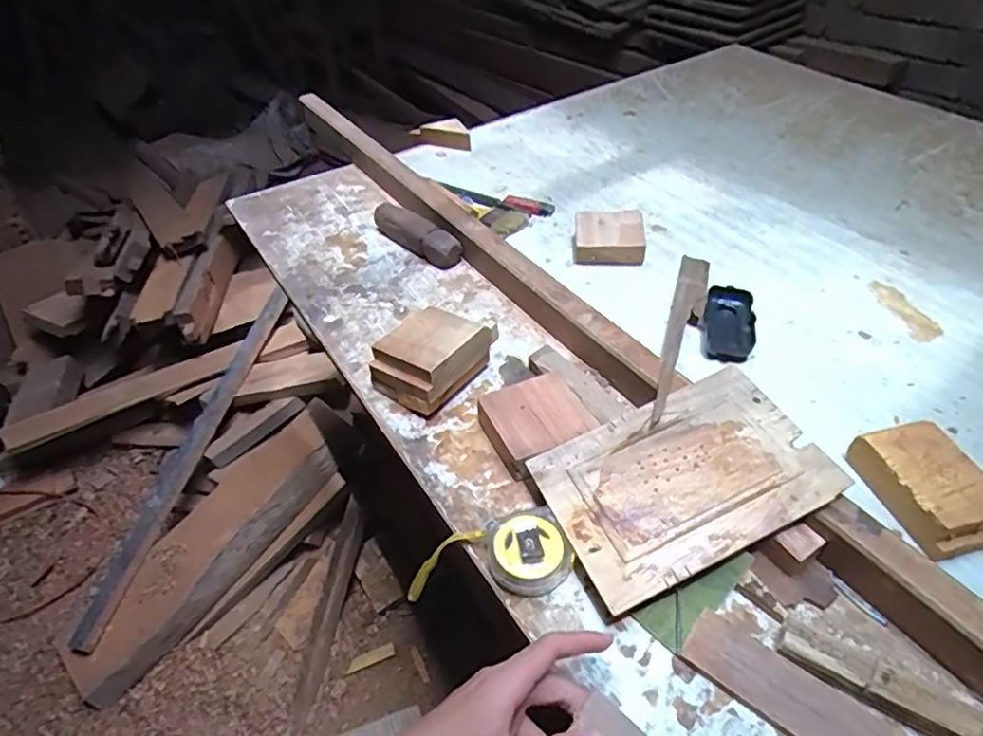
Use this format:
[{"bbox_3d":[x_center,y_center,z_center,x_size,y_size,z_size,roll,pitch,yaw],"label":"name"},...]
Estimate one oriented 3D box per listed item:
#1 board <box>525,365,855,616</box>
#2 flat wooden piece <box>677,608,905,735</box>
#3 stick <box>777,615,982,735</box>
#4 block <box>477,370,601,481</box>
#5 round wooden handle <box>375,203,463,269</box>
[{"bbox_3d":[0.157,0.087,0.495,0.215,0.010,0.146,-24,48,-8],"label":"board"},{"bbox_3d":[0.209,0.227,0.406,0.152,0.011,0.044,28,52,29],"label":"flat wooden piece"},{"bbox_3d":[0.277,0.222,0.400,0.156,0.026,0.032,25,50,26],"label":"stick"},{"bbox_3d":[0.042,0.054,0.581,0.099,0.036,0.094,-22,46,-18],"label":"block"},{"bbox_3d":[-0.108,-0.190,0.842,0.043,0.038,0.167,-31,50,-26],"label":"round wooden handle"}]

